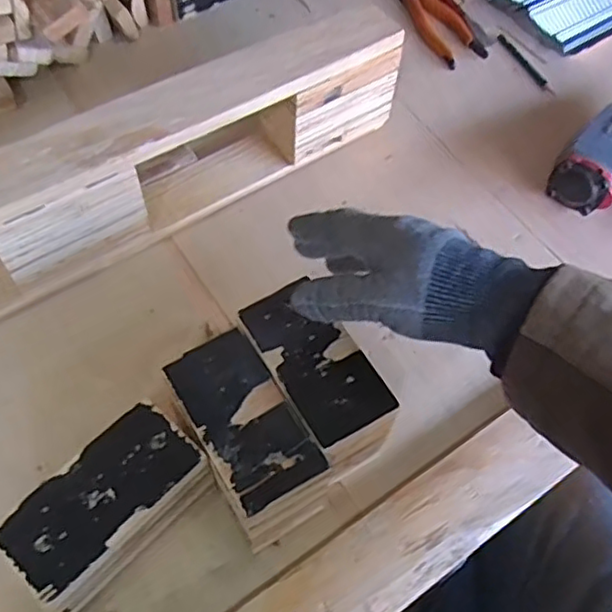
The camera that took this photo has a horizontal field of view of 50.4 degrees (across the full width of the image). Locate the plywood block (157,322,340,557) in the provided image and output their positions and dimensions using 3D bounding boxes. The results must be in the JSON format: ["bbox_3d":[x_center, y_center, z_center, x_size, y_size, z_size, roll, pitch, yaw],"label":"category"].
[{"bbox_3d":[-0.039,0.090,0.439,0.062,0.073,0.128,-28,63,-17],"label":"plywood block"}]

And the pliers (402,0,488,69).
[{"bbox_3d":[0.140,-0.350,0.758,0.056,0.012,0.185,-21,63,-15],"label":"pliers"}]

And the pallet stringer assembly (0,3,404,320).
[{"bbox_3d":[-0.209,-0.091,0.533,0.648,0.116,0.097,-30,65,-19],"label":"pallet stringer assembly"}]

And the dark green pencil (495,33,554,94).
[{"bbox_3d":[0.243,-0.269,0.720,0.012,0.004,0.099,-22,63,-15],"label":"dark green pencil"}]

